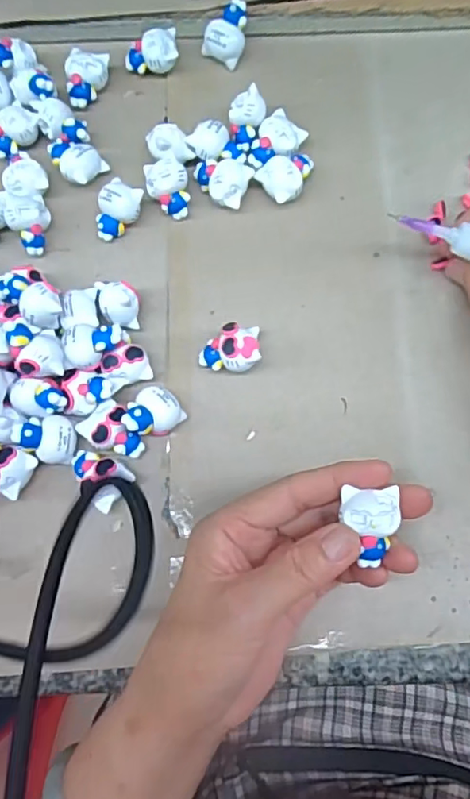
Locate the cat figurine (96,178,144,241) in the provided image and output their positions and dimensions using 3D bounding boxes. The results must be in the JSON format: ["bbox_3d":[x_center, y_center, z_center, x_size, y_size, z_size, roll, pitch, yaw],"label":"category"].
[{"bbox_3d":[-0.069,-0.110,0.328,0.021,0.021,0.032,33,80,7],"label":"cat figurine"}]

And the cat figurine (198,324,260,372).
[{"bbox_3d":[-0.003,-0.027,0.307,0.032,0.022,0.026,-2,78,0],"label":"cat figurine"}]

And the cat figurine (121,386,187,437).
[{"bbox_3d":[-0.044,0.008,0.299,0.028,0.023,0.025,-42,81,-7],"label":"cat figurine"}]

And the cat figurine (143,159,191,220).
[{"bbox_3d":[-0.040,-0.124,0.329,0.024,0.019,0.030,-7,78,-1],"label":"cat figurine"}]

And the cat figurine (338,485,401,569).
[{"bbox_3d":[0.059,0.054,0.239,0.023,0.010,0.031,-1,78,1],"label":"cat figurine"}]

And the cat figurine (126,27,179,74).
[{"bbox_3d":[-0.052,-0.213,0.346,0.033,0.022,0.017,-1,78,1],"label":"cat figurine"}]

